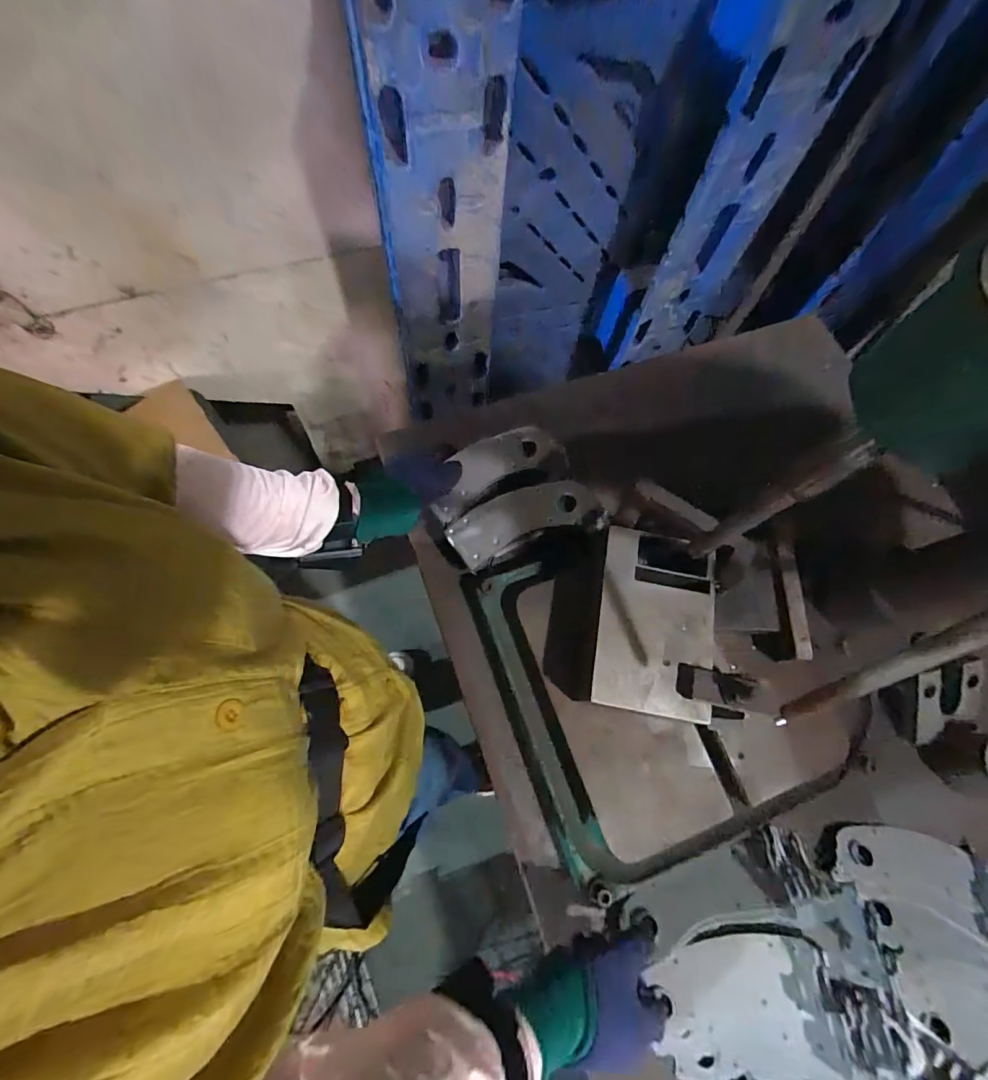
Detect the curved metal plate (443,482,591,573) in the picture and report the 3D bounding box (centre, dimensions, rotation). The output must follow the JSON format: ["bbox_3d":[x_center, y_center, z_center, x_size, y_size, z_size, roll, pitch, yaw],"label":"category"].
[{"bbox_3d":[0.031,-0.028,0.570,0.171,0.009,0.070,-25,82,3],"label":"curved metal plate"}]

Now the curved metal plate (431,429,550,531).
[{"bbox_3d":[-0.012,-0.089,0.584,0.165,0.017,0.069,-39,76,-5],"label":"curved metal plate"}]

